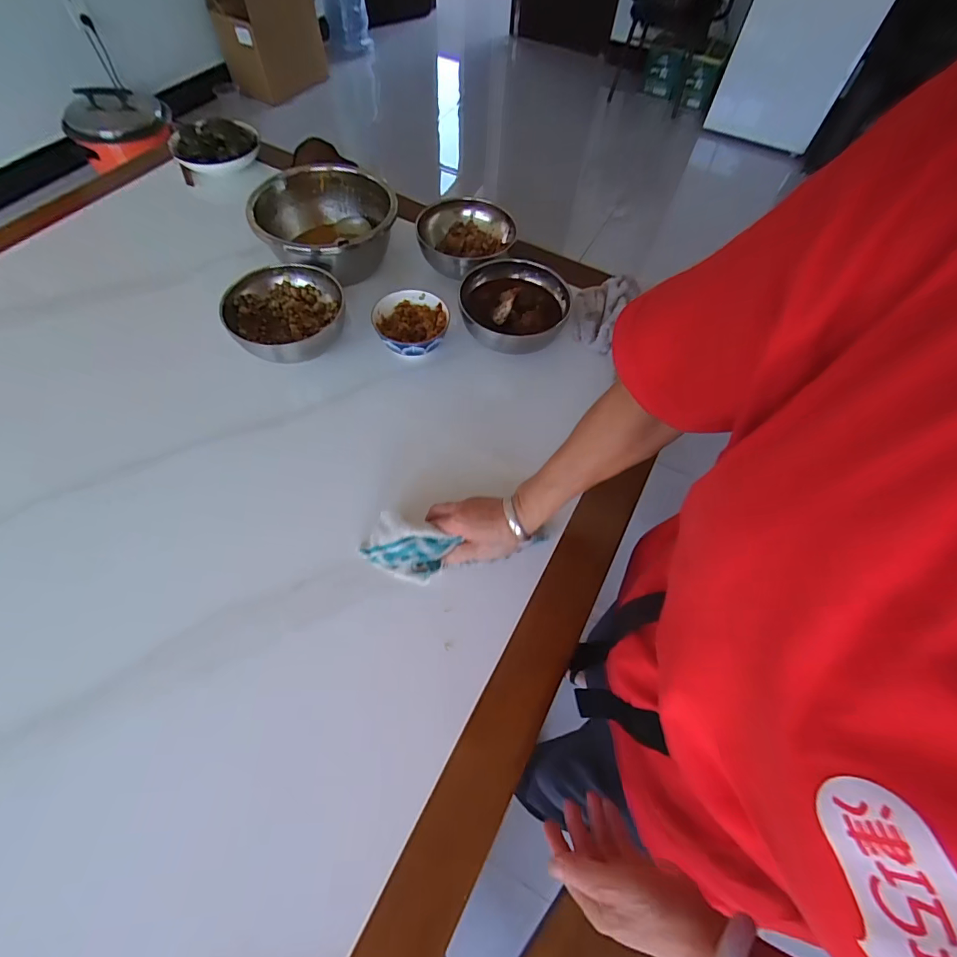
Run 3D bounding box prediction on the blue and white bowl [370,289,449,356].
[{"bbox_3d":[-0.103,-0.232,0.685,0.110,0.051,0.112,1,61,-3],"label":"blue and white bowl"}]

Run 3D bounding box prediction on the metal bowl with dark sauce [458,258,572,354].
[{"bbox_3d":[0.052,-0.259,0.692,0.152,0.073,0.167,1,61,-3],"label":"metal bowl with dark sauce"}]

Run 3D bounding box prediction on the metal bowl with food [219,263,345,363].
[{"bbox_3d":[-0.288,-0.243,0.675,0.168,0.072,0.173,1,61,-3],"label":"metal bowl with food"}]

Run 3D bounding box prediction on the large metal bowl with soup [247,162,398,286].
[{"bbox_3d":[-0.256,-0.436,0.774,0.222,0.136,0.237,1,61,-3],"label":"large metal bowl with soup"}]

